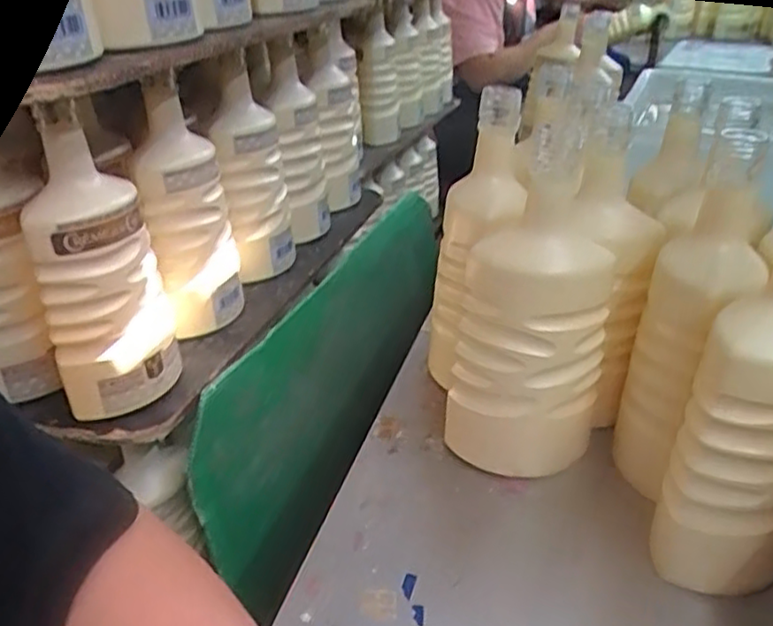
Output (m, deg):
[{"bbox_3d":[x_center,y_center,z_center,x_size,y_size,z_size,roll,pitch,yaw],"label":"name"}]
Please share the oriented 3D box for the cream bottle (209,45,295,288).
[{"bbox_3d":[-0.135,-0.140,0.714,0.064,0.211,0.072,-6,29,-5],"label":"cream bottle"}]

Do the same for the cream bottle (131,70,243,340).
[{"bbox_3d":[-0.177,-0.088,0.618,0.067,0.212,0.065,-6,29,-5],"label":"cream bottle"}]

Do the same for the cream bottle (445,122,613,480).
[{"bbox_3d":[0.104,0.002,0.488,0.088,0.257,0.086,-22,36,-37],"label":"cream bottle"}]

